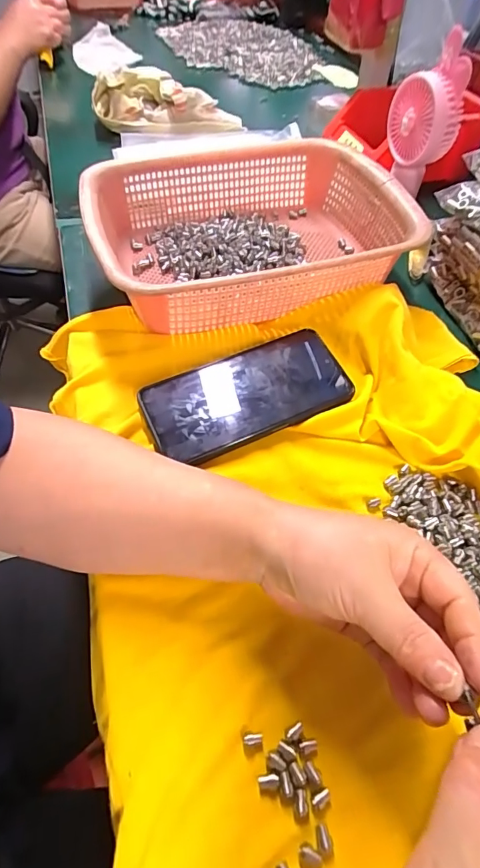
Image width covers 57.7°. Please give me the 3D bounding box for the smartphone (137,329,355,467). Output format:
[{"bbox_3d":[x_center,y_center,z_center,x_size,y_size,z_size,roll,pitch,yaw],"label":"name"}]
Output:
[{"bbox_3d":[0.007,-0.033,0.346,0.161,0.010,0.076,-21,58,-16],"label":"smartphone"}]

